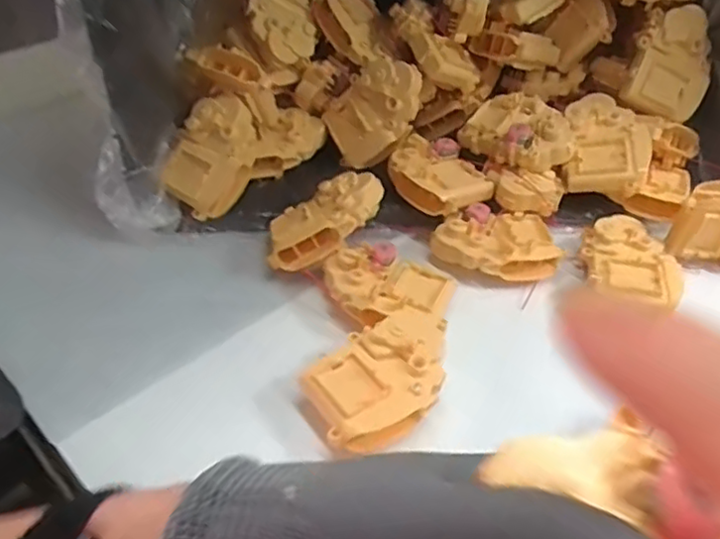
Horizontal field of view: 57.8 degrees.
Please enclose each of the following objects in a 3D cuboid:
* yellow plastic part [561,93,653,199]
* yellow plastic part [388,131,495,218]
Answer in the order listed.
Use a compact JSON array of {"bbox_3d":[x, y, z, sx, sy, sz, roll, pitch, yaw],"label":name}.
[{"bbox_3d":[0.211,-0.105,0.557,0.066,0.028,0.090,4,65,17],"label":"yellow plastic part"},{"bbox_3d":[0.062,-0.079,0.555,0.087,0.026,0.057,35,51,30],"label":"yellow plastic part"}]

